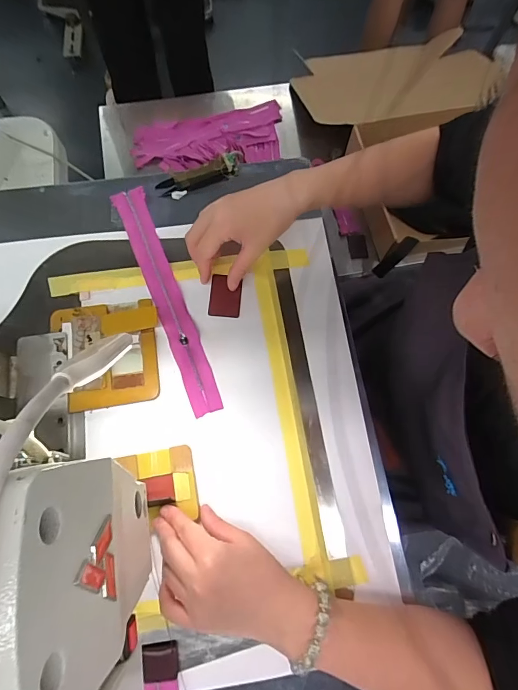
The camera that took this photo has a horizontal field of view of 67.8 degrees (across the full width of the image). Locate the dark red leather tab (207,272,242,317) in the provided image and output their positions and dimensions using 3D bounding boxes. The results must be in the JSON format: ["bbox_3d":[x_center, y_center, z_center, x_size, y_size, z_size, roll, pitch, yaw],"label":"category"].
[{"bbox_3d":[-0.037,-0.057,0.439,0.037,0.007,0.052,4,73,14],"label":"dark red leather tab"}]

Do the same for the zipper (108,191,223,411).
[{"bbox_3d":[-0.106,-0.060,0.438,0.034,0.004,0.288,-22,75,-8],"label":"zipper"}]

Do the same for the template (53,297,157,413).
[{"bbox_3d":[-0.162,0.008,0.410,0.109,0.014,0.114,-9,73,-4],"label":"template"}]

